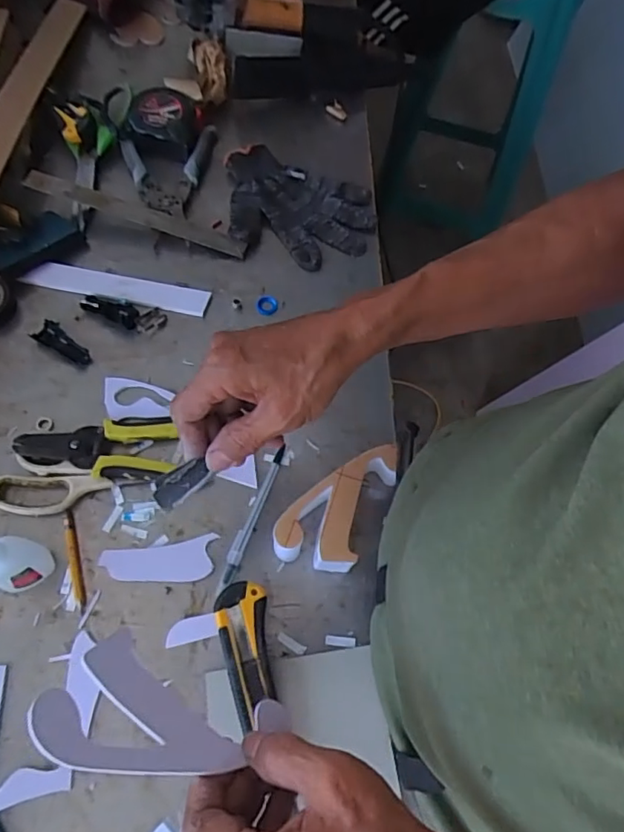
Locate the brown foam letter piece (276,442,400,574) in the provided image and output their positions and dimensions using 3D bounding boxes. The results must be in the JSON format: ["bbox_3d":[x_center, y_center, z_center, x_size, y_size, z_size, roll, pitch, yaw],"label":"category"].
[{"bbox_3d":[0.032,0.086,0.491,0.131,0.042,0.064,-37,71,-19],"label":"brown foam letter piece"}]

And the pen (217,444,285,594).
[{"bbox_3d":[-0.054,0.090,0.505,0.012,0.006,0.138,18,64,6],"label":"pen"}]

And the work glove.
[{"bbox_3d":[-0.021,-0.247,0.661,0.184,0.023,0.143,18,64,5],"label":"work glove"}]

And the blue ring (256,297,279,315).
[{"bbox_3d":[-0.049,-0.122,0.611,0.024,0.006,0.022,1,64,-3],"label":"blue ring"}]

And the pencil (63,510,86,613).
[{"bbox_3d":[-0.204,0.122,0.477,0.009,0.008,0.086,-15,66,-10],"label":"pencil"}]

